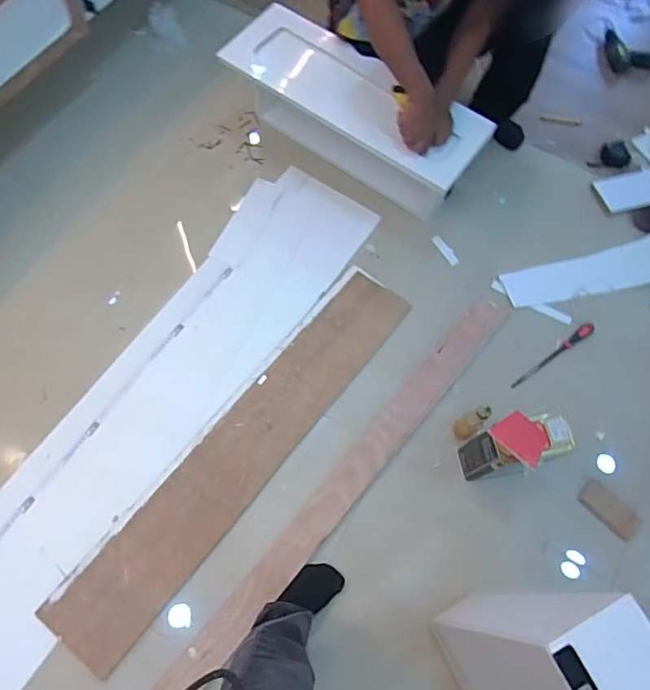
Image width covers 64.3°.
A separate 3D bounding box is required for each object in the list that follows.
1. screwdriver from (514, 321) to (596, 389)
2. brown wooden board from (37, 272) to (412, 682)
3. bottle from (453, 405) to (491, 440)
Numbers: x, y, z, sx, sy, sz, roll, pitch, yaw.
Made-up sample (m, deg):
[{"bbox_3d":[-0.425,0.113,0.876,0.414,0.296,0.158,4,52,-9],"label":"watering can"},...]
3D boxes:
[{"bbox_3d":[0.631,0.032,1.442,0.282,0.033,0.032,-36,73,-4],"label":"screwdriver"},{"bbox_3d":[-0.182,0.245,1.277,0.196,0.013,1.112,38,70,12],"label":"brown wooden board"},{"bbox_3d":[0.346,0.178,1.223,0.043,0.180,0.057,22,67,6],"label":"bottle"}]

